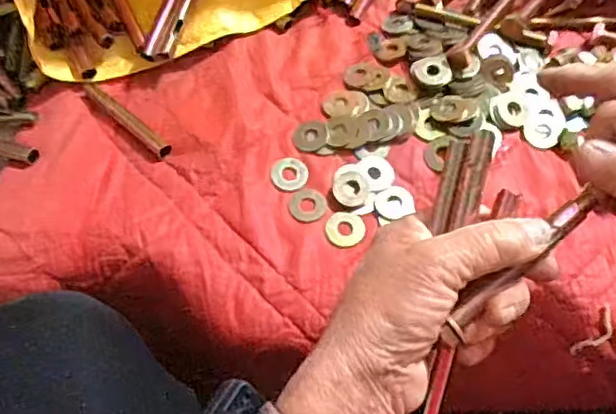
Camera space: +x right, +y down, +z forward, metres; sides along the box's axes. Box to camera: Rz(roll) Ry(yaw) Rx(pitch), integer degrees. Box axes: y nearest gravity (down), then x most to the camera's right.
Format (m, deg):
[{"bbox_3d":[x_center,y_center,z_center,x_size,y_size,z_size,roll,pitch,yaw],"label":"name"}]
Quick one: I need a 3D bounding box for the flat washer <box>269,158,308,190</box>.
[{"bbox_3d":[-0.012,-0.022,0.416,0.024,0.004,0.024,-1,61,2],"label":"flat washer"}]

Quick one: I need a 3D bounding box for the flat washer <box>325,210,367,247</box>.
[{"bbox_3d":[0.024,0.013,0.399,0.024,0.004,0.025,-1,61,2],"label":"flat washer"}]

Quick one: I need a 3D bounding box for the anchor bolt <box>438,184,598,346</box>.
[{"bbox_3d":[0.097,0.026,0.289,0.100,0.009,0.011,-41,66,-8],"label":"anchor bolt"}]

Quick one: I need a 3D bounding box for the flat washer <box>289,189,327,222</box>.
[{"bbox_3d":[0.000,-0.002,0.406,0.024,0.004,0.024,-1,61,2],"label":"flat washer"}]

